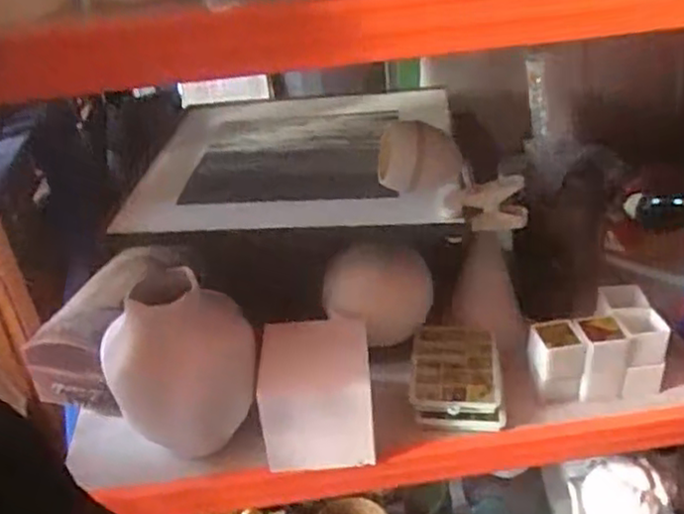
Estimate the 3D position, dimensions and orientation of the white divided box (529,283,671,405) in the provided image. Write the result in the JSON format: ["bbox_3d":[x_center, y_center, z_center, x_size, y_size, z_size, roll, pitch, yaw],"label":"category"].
[{"bbox_3d":[0.361,0.129,1.038,0.184,0.122,0.124,-4,33,1],"label":"white divided box"}]

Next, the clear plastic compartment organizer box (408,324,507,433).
[{"bbox_3d":[0.168,0.172,1.045,0.127,0.052,0.182,1,33,9],"label":"clear plastic compartment organizer box"}]

